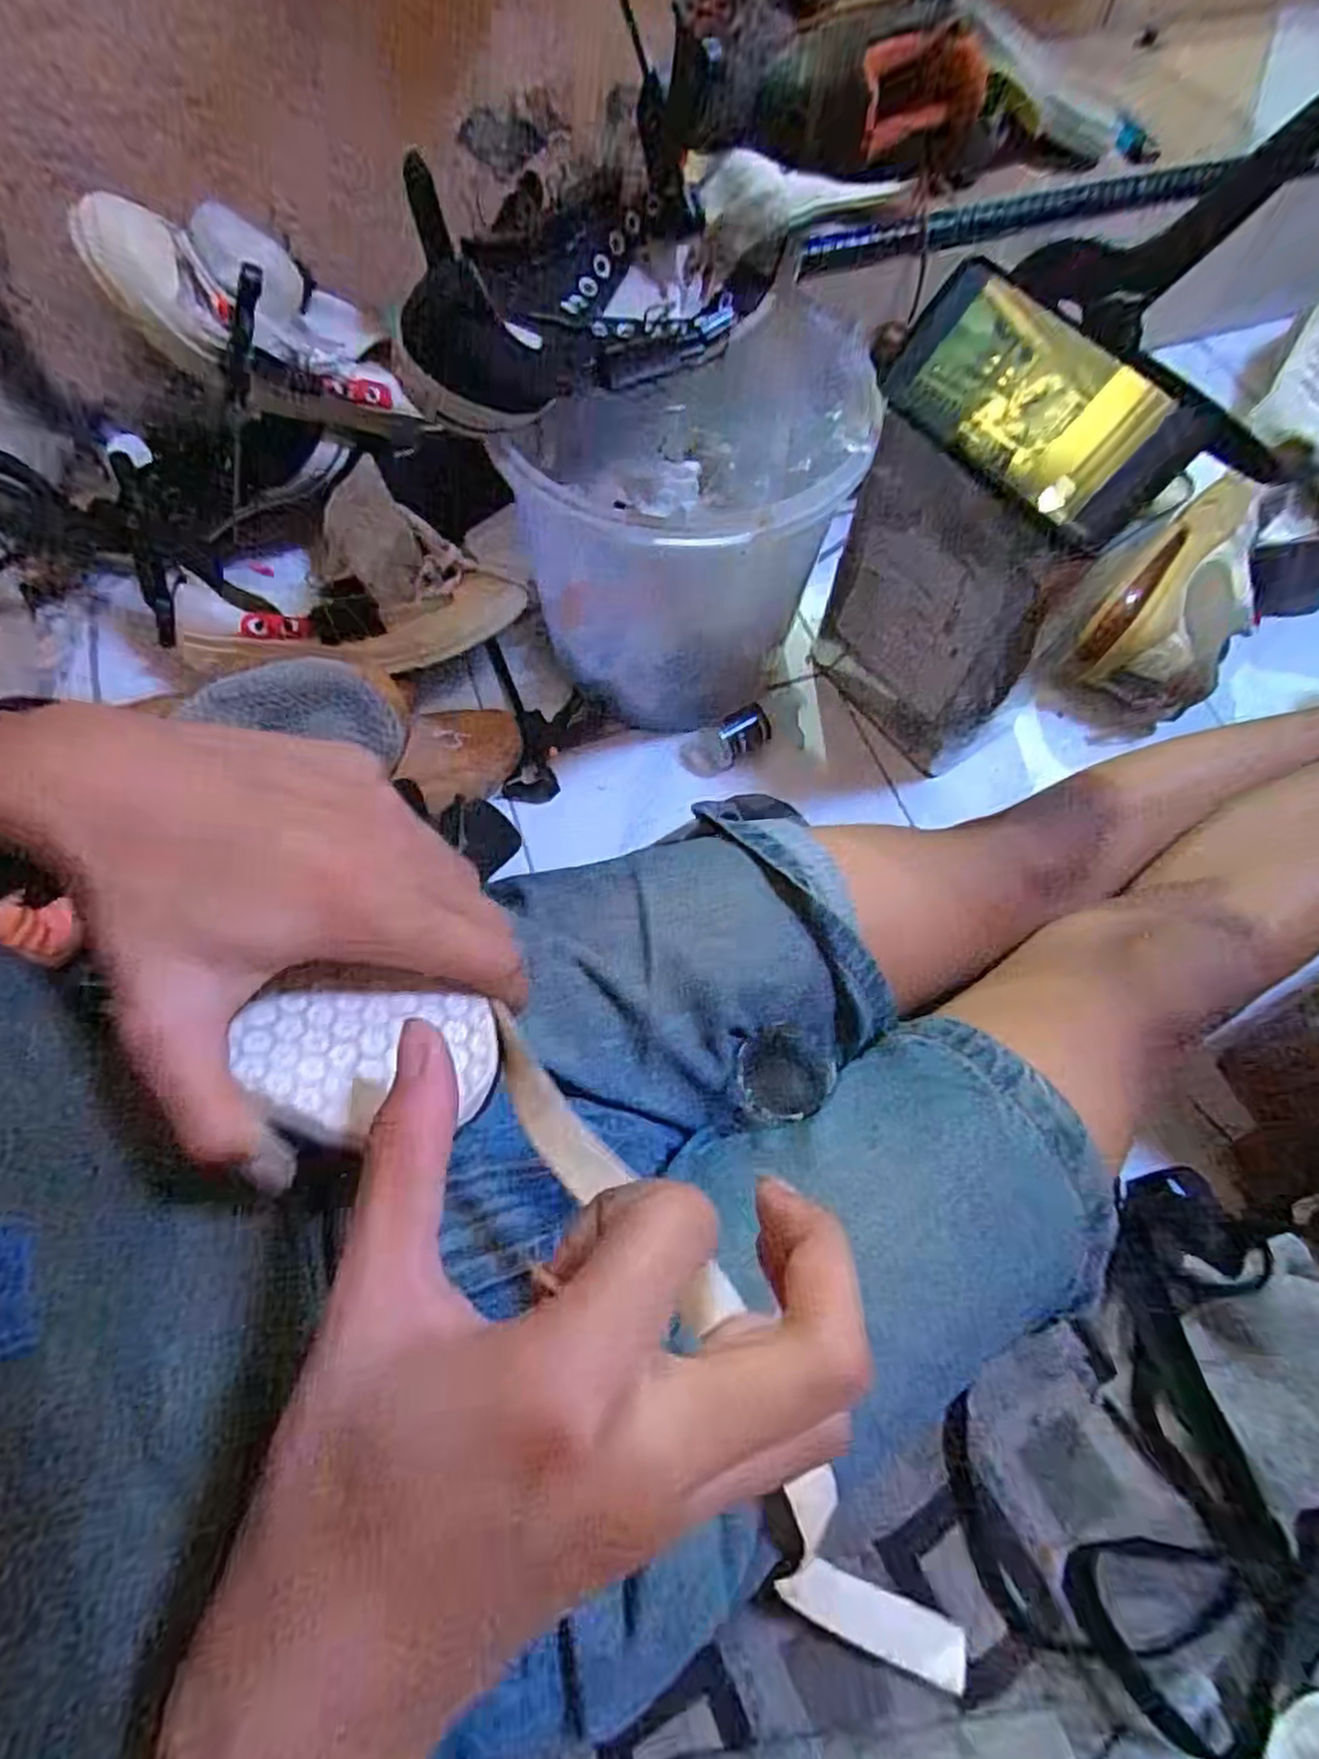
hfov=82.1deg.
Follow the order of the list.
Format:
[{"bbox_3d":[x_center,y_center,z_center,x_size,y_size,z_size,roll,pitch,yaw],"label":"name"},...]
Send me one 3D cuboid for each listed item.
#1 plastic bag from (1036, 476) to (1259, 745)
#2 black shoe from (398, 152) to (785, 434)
[{"bbox_3d":[0.411,-0.215,0.623,0.120,0.101,0.182,35,70,13],"label":"plastic bag"},{"bbox_3d":[-0.049,-0.352,0.447,0.240,0.067,0.128,-27,70,-13],"label":"black shoe"}]

